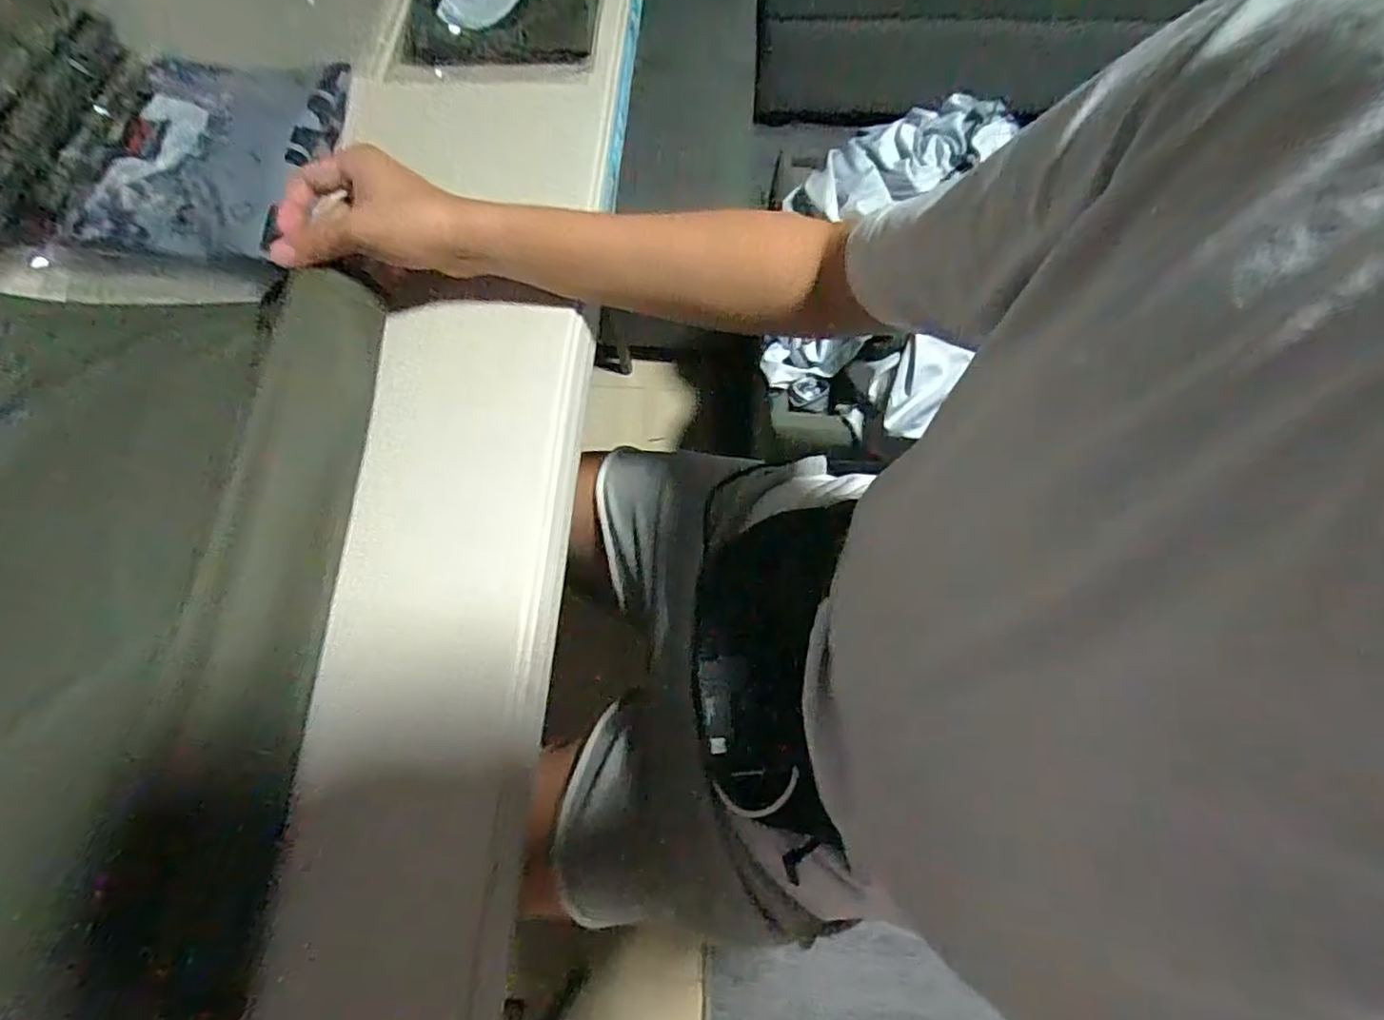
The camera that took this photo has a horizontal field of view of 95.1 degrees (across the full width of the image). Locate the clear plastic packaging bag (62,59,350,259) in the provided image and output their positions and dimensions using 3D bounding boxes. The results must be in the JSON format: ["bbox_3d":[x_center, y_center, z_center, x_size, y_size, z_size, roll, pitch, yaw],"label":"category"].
[{"bbox_3d":[-0.380,-0.283,0.503,0.163,0.032,0.192,9,69,4],"label":"clear plastic packaging bag"}]

